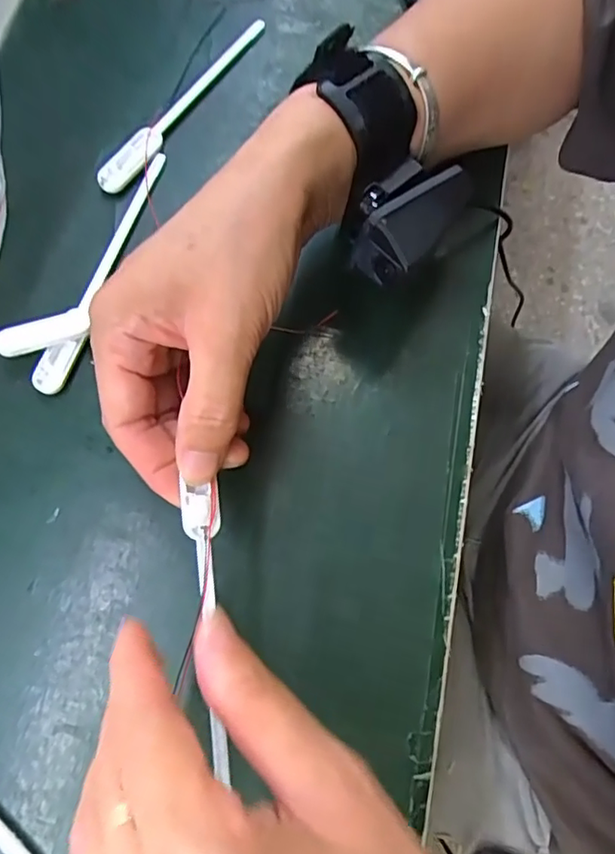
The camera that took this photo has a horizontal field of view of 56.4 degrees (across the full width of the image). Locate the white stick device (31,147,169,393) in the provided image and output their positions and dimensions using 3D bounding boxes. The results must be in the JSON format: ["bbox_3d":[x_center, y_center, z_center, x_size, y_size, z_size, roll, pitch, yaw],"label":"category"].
[{"bbox_3d":[-0.100,-0.082,0.292,0.017,0.007,0.144,20,74,4],"label":"white stick device"}]

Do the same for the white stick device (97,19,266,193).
[{"bbox_3d":[-0.070,-0.186,0.324,0.018,0.007,0.142,30,75,7],"label":"white stick device"}]

